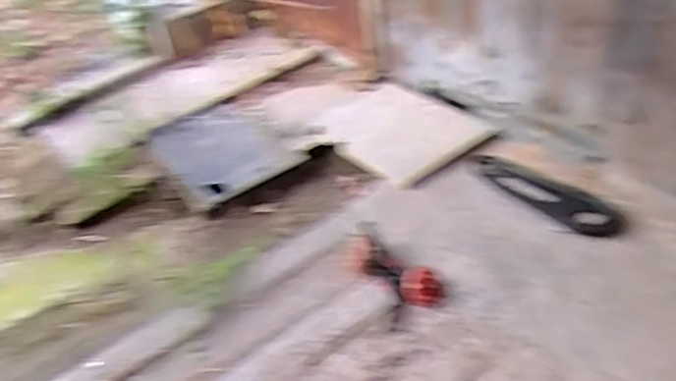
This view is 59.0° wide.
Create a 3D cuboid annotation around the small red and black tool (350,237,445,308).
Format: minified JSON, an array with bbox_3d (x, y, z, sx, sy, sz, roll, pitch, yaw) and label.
[{"bbox_3d":[0.153,0.237,1.744,0.336,0.064,0.100,24,48,35],"label":"small red and black tool"}]

